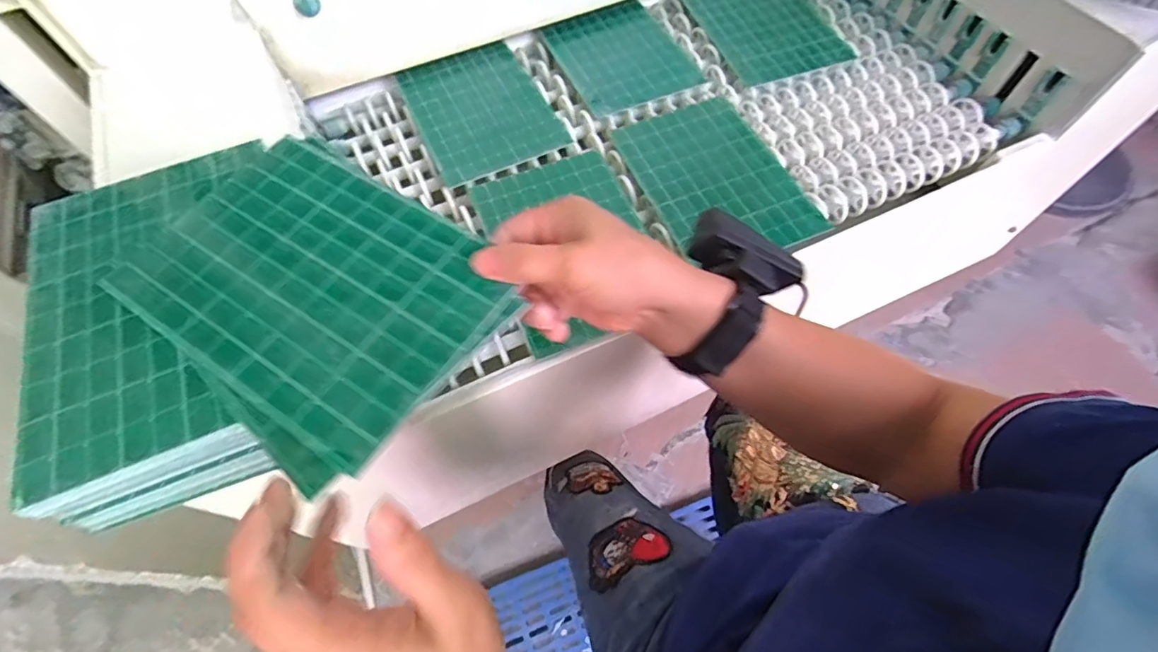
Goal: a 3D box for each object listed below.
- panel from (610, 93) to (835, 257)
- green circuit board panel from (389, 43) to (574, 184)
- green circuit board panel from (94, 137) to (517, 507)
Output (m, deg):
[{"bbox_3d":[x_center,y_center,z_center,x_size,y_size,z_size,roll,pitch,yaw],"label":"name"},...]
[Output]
[{"bbox_3d":[0.133,-0.150,0.515,0.136,0.008,0.202,-23,64,-10],"label":"panel"},{"bbox_3d":[-0.109,-0.245,0.573,0.141,0.004,0.196,-25,64,-11],"label":"green circuit board panel"},{"bbox_3d":[-0.147,-0.026,0.288,0.202,0.004,0.144,36,69,19],"label":"green circuit board panel"}]

